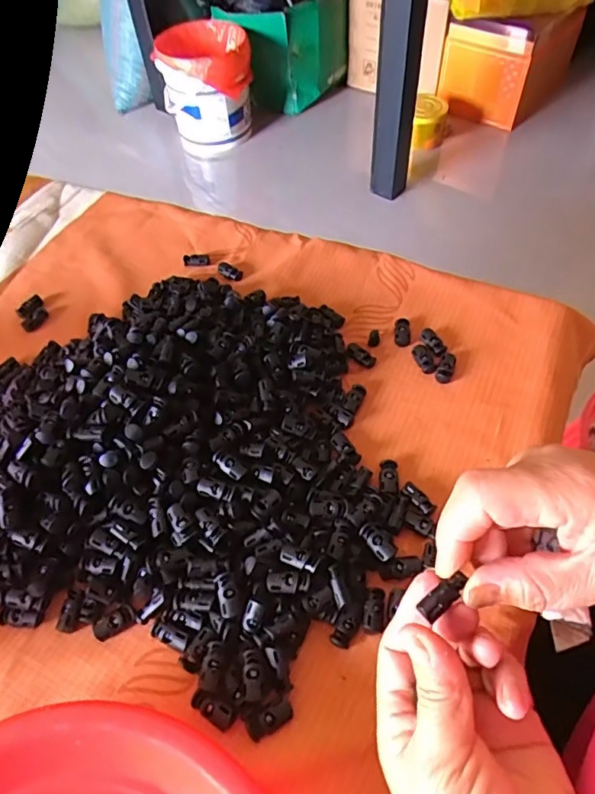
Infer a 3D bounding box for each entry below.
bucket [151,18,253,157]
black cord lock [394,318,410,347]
[{"bbox_3d":[-0.254,-0.870,1.528,0.254,0.283,0.254,-9,54,-4],"label":"bucket"},{"bbox_3d":[0.095,-0.059,0.483,0.014,0.007,0.029,5,53,7],"label":"black cord lock"}]

